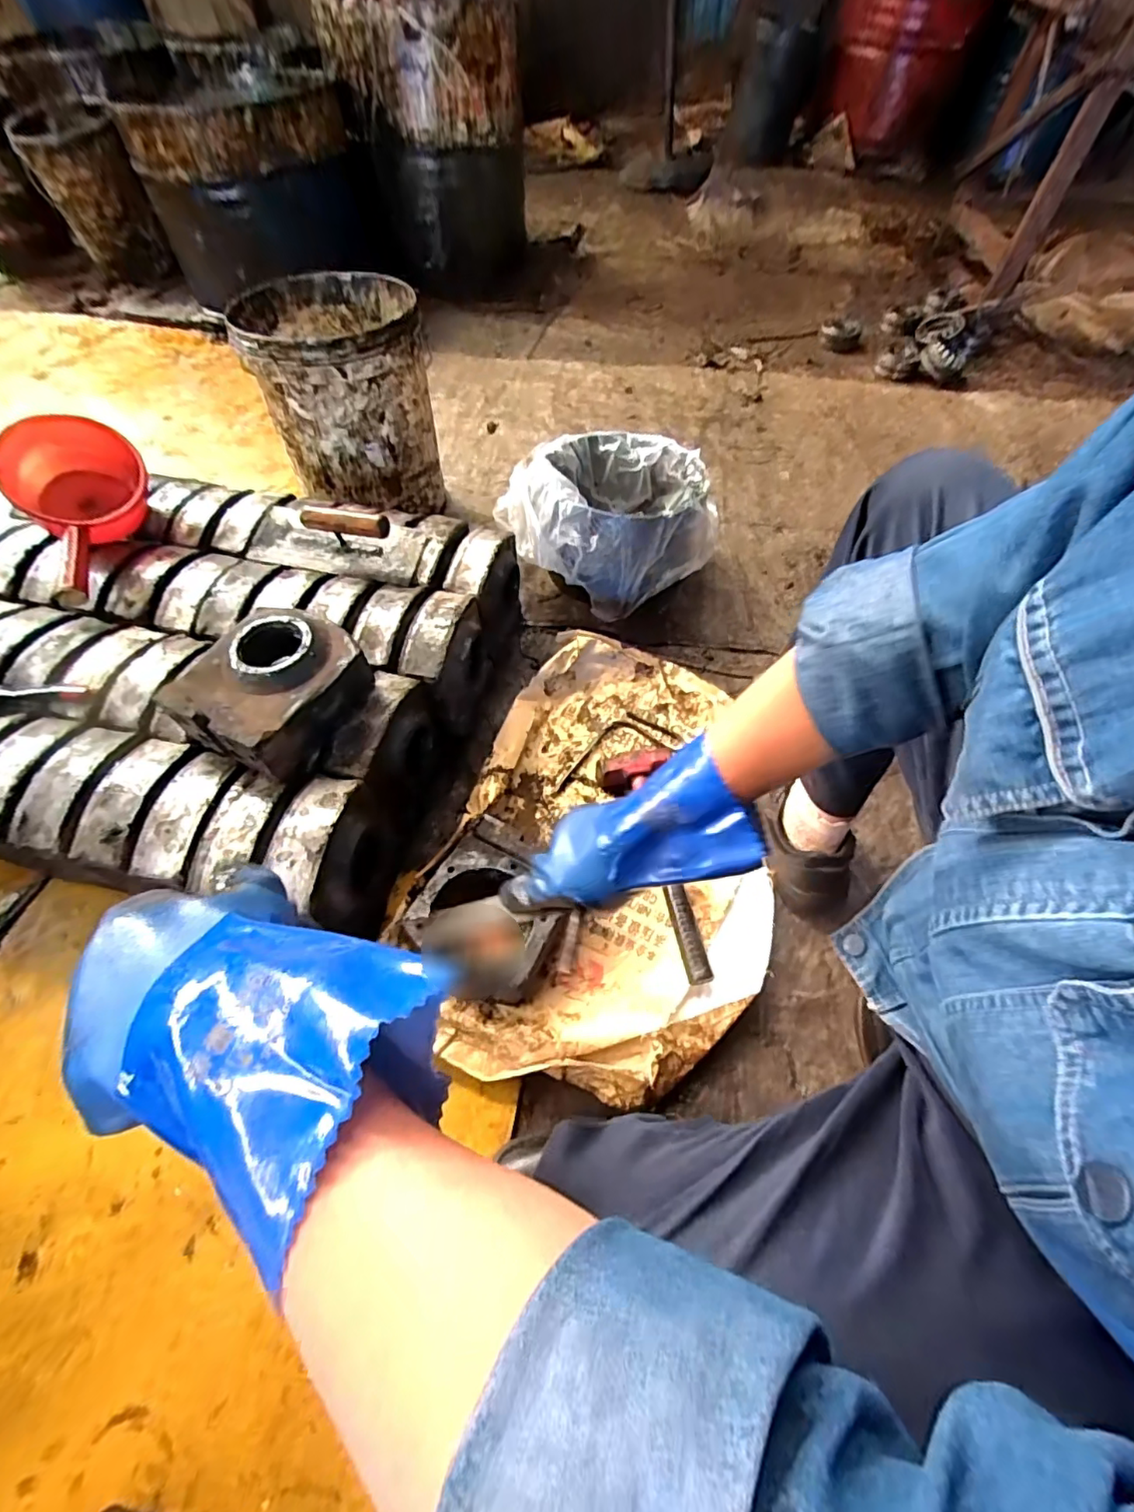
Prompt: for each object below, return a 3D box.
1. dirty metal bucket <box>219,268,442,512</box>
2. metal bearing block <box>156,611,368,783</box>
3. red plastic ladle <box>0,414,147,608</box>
[{"bbox_3d":[-0.407,-0.665,1.092,0.297,0.330,0.303,-11,58,-7],"label":"dirty metal bucket"},{"bbox_3d":[-0.349,-0.085,0.680,0.179,0.084,0.187,23,60,14],"label":"metal bearing block"},{"bbox_3d":[-0.686,-0.357,0.821,0.174,0.143,0.236,-32,63,-19],"label":"red plastic ladle"}]

